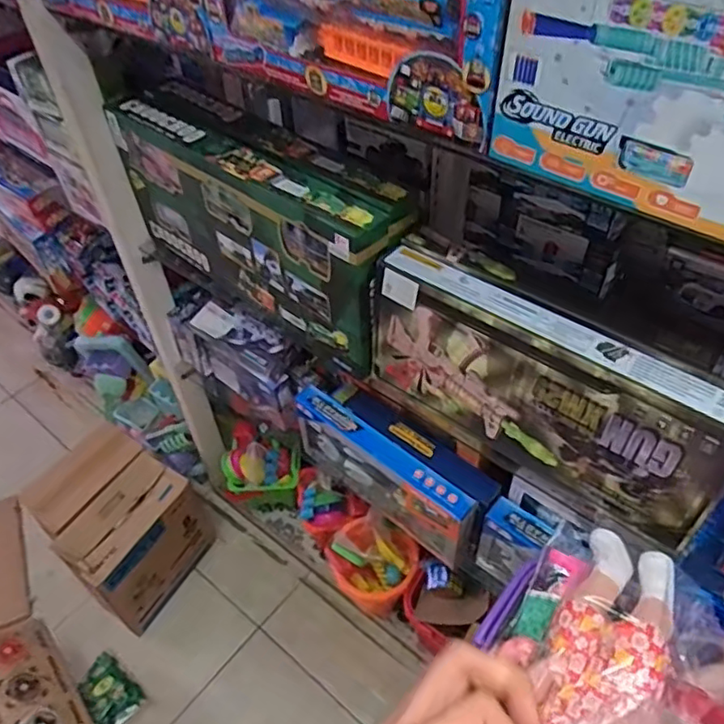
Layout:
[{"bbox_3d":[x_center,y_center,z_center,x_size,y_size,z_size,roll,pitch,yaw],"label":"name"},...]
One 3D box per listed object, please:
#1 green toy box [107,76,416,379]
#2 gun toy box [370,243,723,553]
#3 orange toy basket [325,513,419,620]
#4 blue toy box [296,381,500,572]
[{"bbox_3d":[-0.148,-0.200,0.934,0.494,0.278,0.123,32,56,27],"label":"green toy box"},{"bbox_3d":[0.201,0.035,0.728,0.423,0.200,0.071,31,56,27],"label":"gun toy box"},{"bbox_3d":[0.024,0.427,1.319,0.179,0.135,0.155,16,50,16],"label":"orange toy basket"},{"bbox_3d":[0.051,0.182,1.042,0.351,0.187,0.099,31,56,27],"label":"blue toy box"}]

